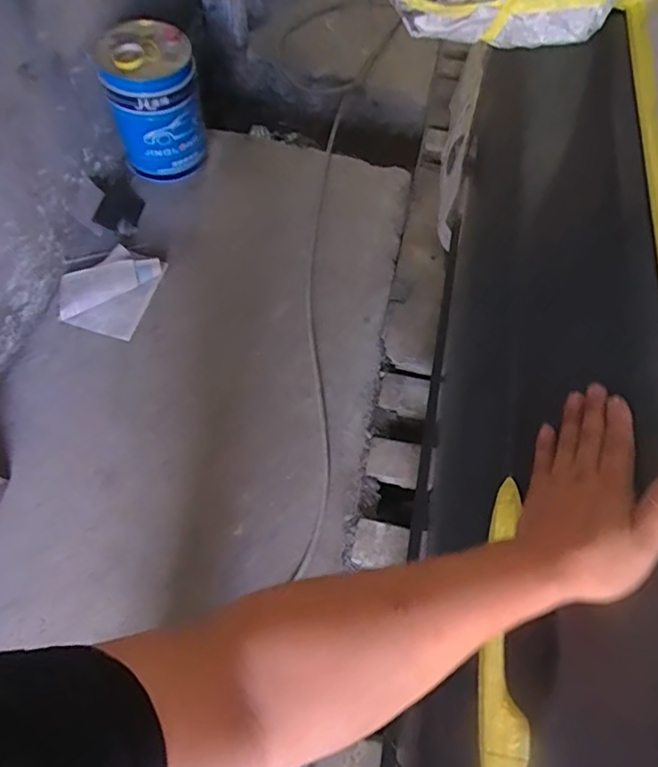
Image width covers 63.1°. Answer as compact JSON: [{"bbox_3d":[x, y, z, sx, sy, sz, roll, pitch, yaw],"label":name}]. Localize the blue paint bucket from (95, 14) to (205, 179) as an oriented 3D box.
[{"bbox_3d":[-0.523,-0.852,1.635,0.266,0.393,0.283,-11,64,-8],"label":"blue paint bucket"}]

